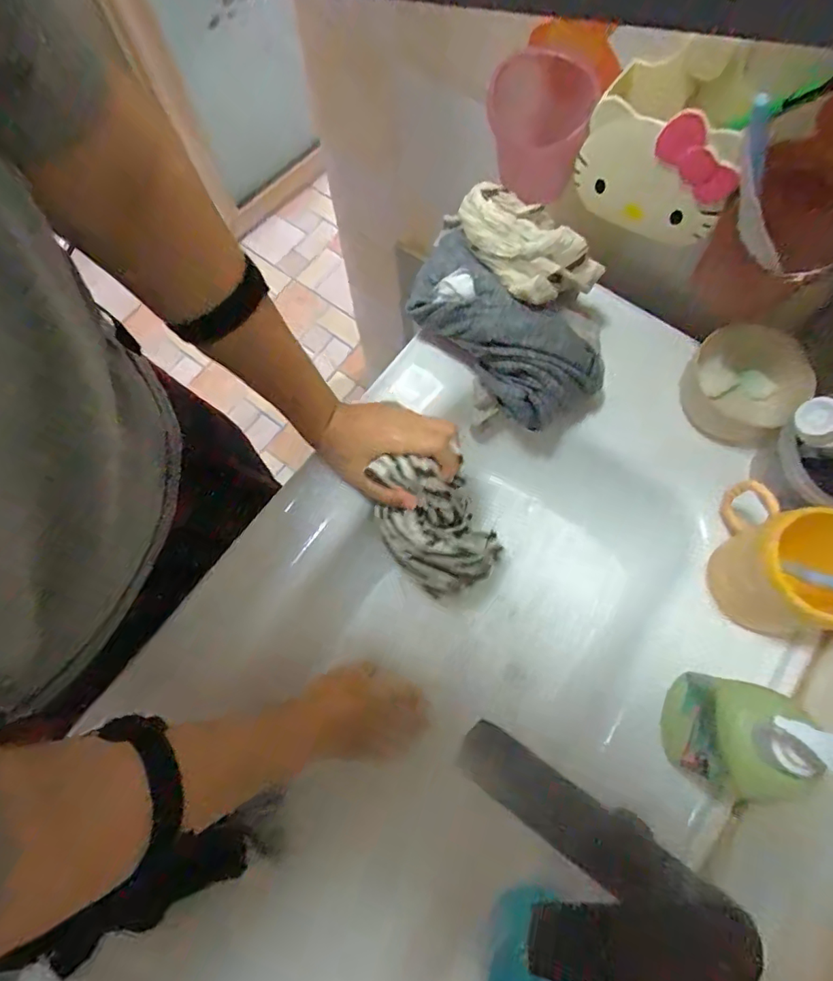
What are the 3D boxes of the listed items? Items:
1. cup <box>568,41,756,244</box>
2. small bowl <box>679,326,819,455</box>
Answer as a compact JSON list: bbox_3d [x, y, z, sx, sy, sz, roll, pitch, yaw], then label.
[{"bbox_3d":[0.202,-0.273,0.413,0.122,0.107,0.091,35,75,12],"label":"cup"},{"bbox_3d":[0.322,-0.106,0.511,0.114,0.047,0.103,-43,76,-13],"label":"small bowl"}]

